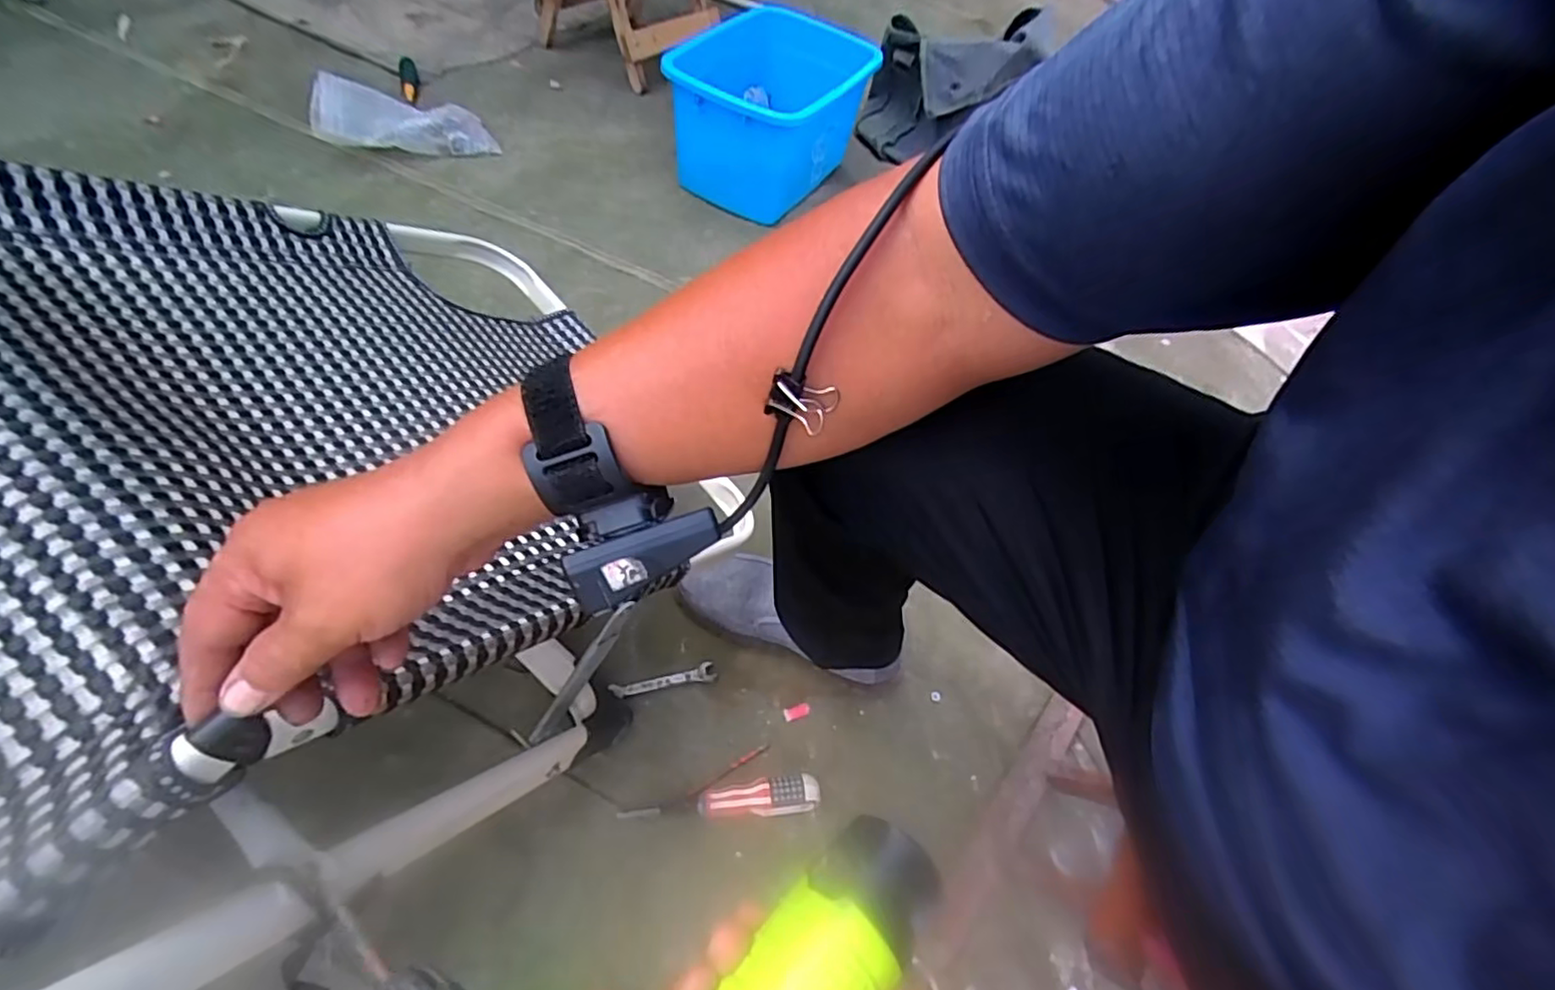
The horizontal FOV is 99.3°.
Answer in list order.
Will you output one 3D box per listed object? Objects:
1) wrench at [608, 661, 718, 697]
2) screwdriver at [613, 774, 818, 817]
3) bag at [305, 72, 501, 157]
[{"bbox_3d":[-0.120,0.196,0.696,0.109,0.005,0.020,-7,57,-20],"label":"wrench"},{"bbox_3d":[-0.052,0.292,0.625,0.183,0.026,0.032,-6,58,-4],"label":"screwdriver"},{"bbox_3d":[-0.641,-0.645,1.141,0.272,0.081,0.074,-4,55,-30],"label":"bag"}]

